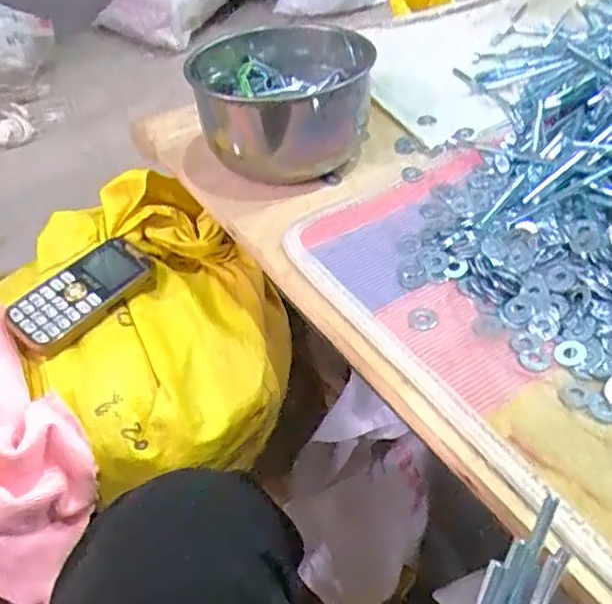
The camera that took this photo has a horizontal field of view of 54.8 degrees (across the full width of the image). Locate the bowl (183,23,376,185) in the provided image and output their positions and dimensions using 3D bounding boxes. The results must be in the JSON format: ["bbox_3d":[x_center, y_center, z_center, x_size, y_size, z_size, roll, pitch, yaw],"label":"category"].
[{"bbox_3d":[-0.023,-0.199,0.573,0.156,0.079,0.180,-13,46,-8],"label":"bowl"}]

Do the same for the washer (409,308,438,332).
[{"bbox_3d":[0.080,0.011,0.402,0.019,0.004,0.021,10,48,14],"label":"washer"}]

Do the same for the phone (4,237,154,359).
[{"bbox_3d":[-0.194,-0.008,0.517,0.054,0.014,0.127,39,54,13],"label":"phone"}]

